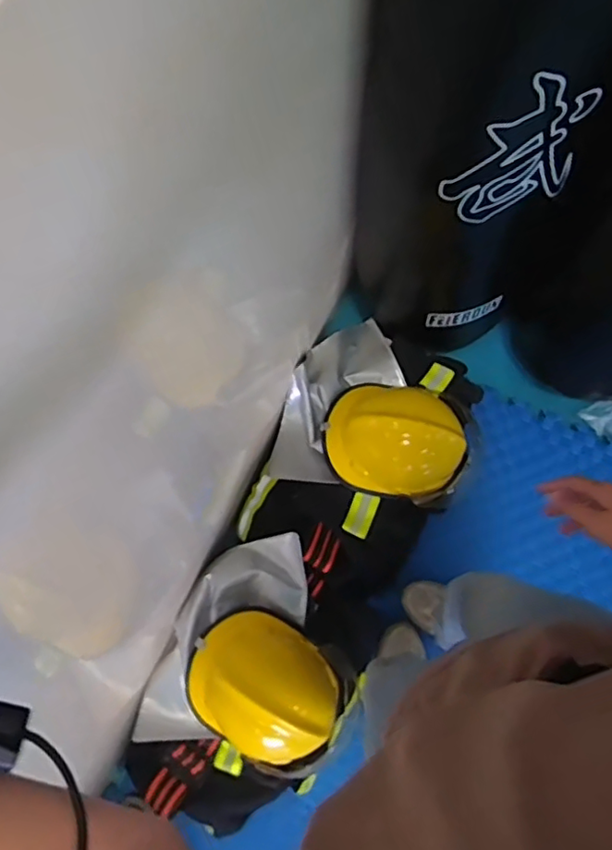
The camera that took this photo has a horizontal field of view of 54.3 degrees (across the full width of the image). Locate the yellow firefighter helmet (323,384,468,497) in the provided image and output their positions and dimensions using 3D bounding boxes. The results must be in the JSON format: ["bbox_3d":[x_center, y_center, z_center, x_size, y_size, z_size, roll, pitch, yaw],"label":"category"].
[{"bbox_3d":[0.188,0.019,1.253,0.292,0.129,0.248,3,75,3],"label":"yellow firefighter helmet"}]

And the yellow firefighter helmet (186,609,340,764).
[{"bbox_3d":[-0.084,0.498,1.128,0.300,0.157,0.246,24,77,8],"label":"yellow firefighter helmet"}]

